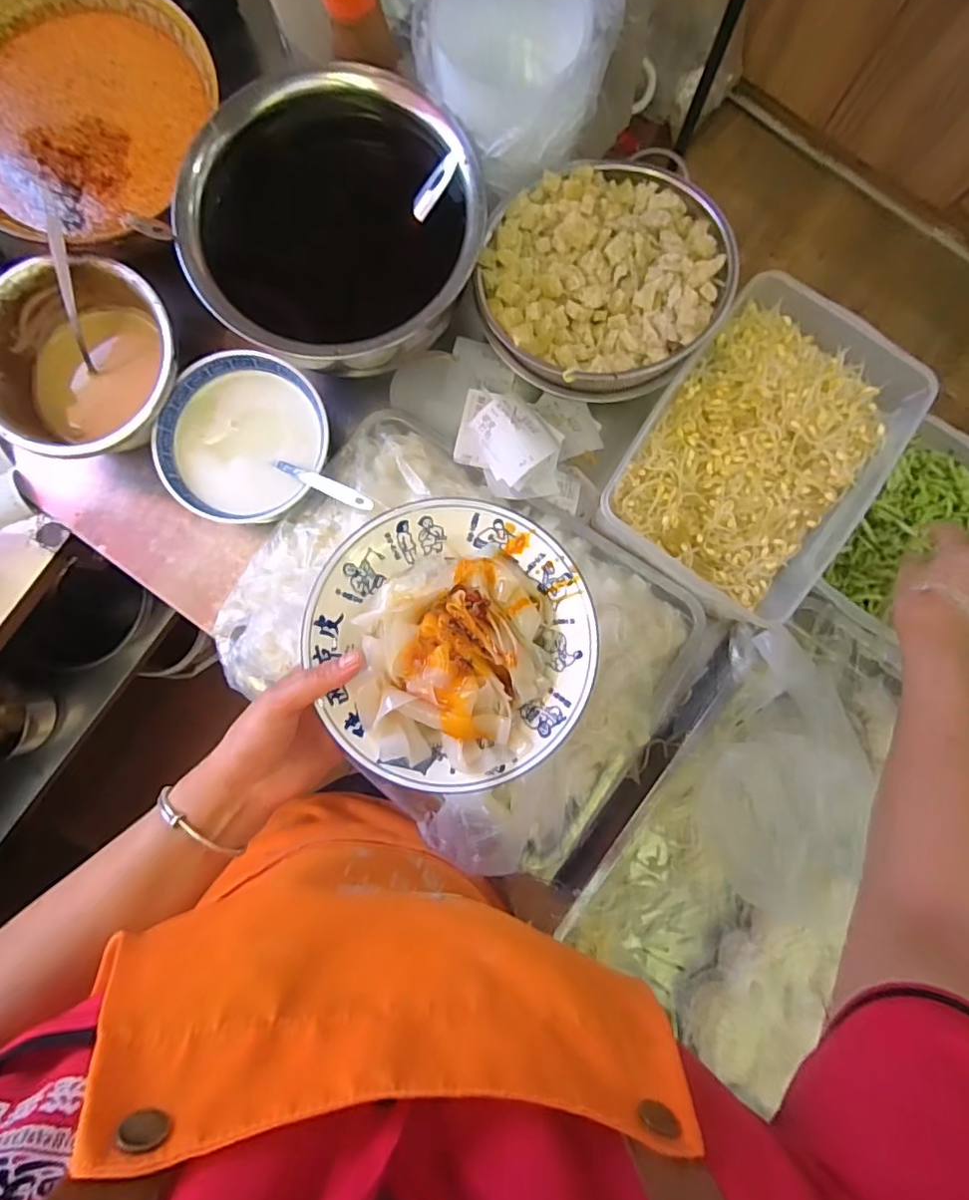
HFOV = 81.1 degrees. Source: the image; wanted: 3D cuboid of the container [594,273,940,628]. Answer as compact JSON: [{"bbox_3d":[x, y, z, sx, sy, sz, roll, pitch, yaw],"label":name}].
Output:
[{"bbox_3d":[0.282,-0.154,0.597,0.224,0.091,0.306,34,84,3],"label":"container"}]

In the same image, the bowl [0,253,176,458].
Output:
[{"bbox_3d":[-0.434,-0.255,0.626,0.206,0.102,0.204,0,84,-1],"label":"bowl"}]

